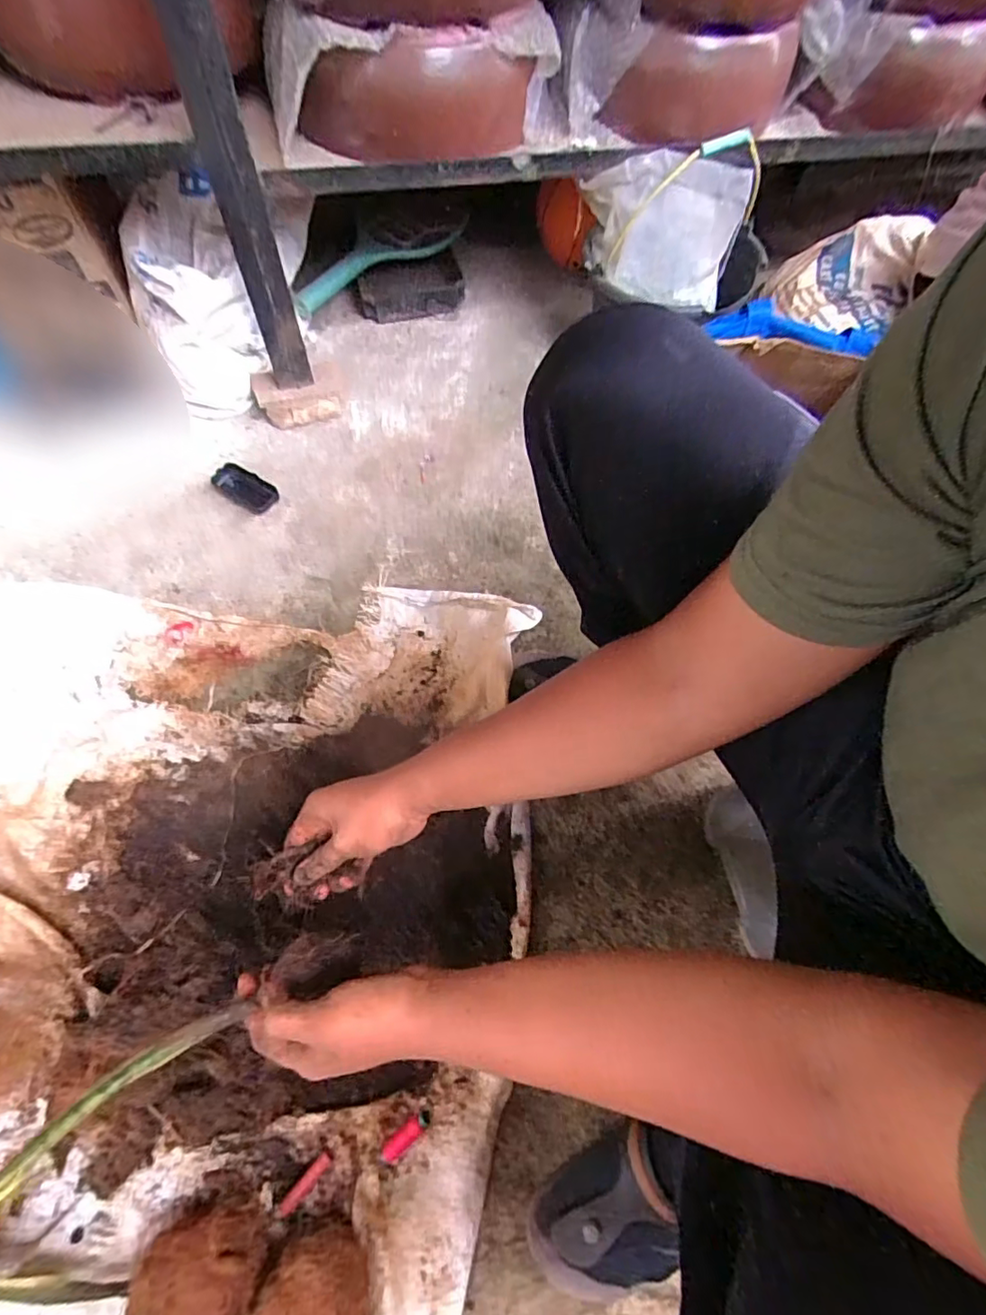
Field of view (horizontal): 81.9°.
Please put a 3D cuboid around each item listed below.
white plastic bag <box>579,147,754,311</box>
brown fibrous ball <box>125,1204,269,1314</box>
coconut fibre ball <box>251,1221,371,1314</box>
[{"bbox_3d":[0.224,-0.593,0.786,0.219,0.158,0.060,34,67,14],"label":"white plastic bag"},{"bbox_3d":[-0.251,0.532,0.489,0.107,0.068,0.078,-7,65,-4],"label":"brown fibrous ball"},{"bbox_3d":[-0.155,0.547,0.486,0.090,0.073,0.079,-15,65,-9],"label":"coconut fibre ball"}]

